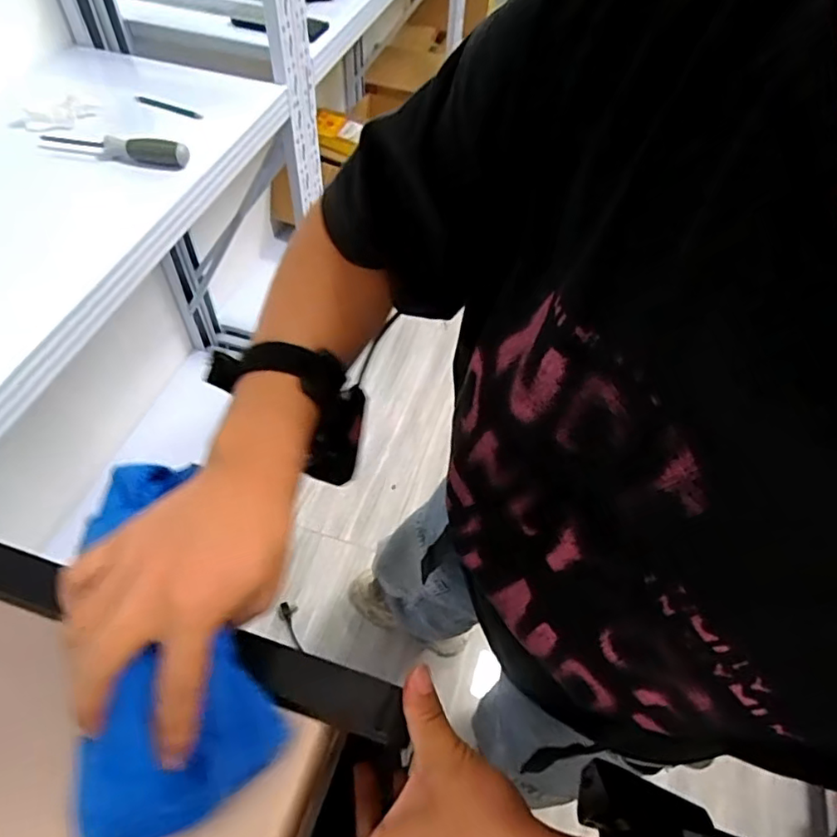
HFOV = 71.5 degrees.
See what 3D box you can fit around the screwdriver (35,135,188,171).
[{"bbox_3d":[-0.421,-0.369,0.797,0.212,0.036,0.024,8,55,3],"label":"screwdriver"}]

